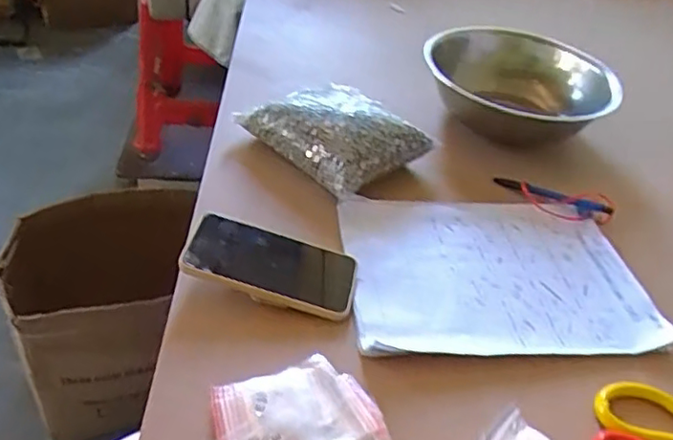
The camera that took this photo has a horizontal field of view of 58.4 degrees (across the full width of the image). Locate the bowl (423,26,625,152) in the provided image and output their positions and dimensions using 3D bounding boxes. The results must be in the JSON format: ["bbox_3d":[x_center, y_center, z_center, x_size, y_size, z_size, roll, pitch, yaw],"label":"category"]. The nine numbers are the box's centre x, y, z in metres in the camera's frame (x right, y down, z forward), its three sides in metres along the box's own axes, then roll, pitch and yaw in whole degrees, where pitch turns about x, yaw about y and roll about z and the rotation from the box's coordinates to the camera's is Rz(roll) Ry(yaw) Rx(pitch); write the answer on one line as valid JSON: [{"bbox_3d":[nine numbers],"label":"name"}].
[{"bbox_3d":[0.250,-0.186,0.860,0.259,0.084,0.250,4,40,-3],"label":"bowl"}]

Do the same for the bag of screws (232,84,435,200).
[{"bbox_3d":[-0.006,-0.110,0.732,0.193,0.072,0.148,35,47,30],"label":"bag of screws"}]

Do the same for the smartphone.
[{"bbox_3d":[-0.060,0.040,0.561,0.157,0.015,0.079,18,44,-5],"label":"smartphone"}]

